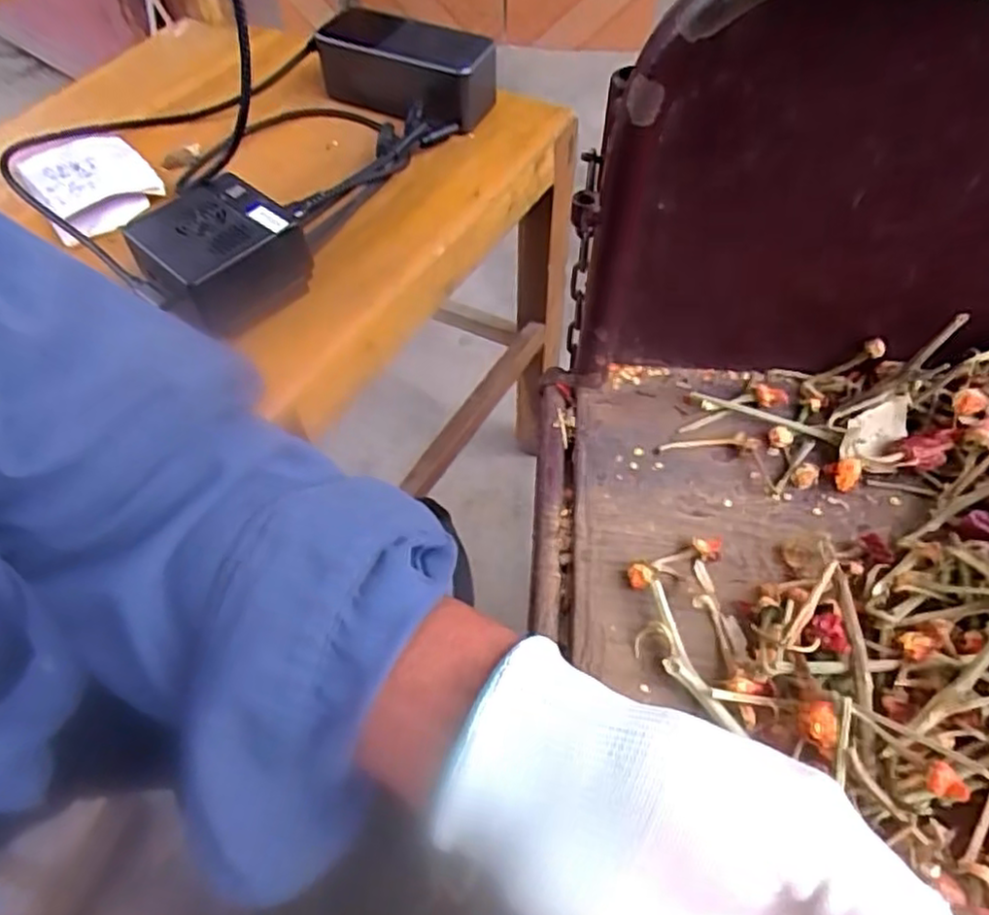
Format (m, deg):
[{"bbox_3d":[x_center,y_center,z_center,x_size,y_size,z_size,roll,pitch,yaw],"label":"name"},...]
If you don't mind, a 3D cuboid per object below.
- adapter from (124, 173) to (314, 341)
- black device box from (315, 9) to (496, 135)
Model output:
[{"bbox_3d":[-0.165,-0.125,0.420,0.080,0.038,0.078,-39,63,-22],"label":"adapter"},{"bbox_3d":[-0.067,-0.293,0.534,0.133,0.051,0.065,19,58,14],"label":"black device box"}]

